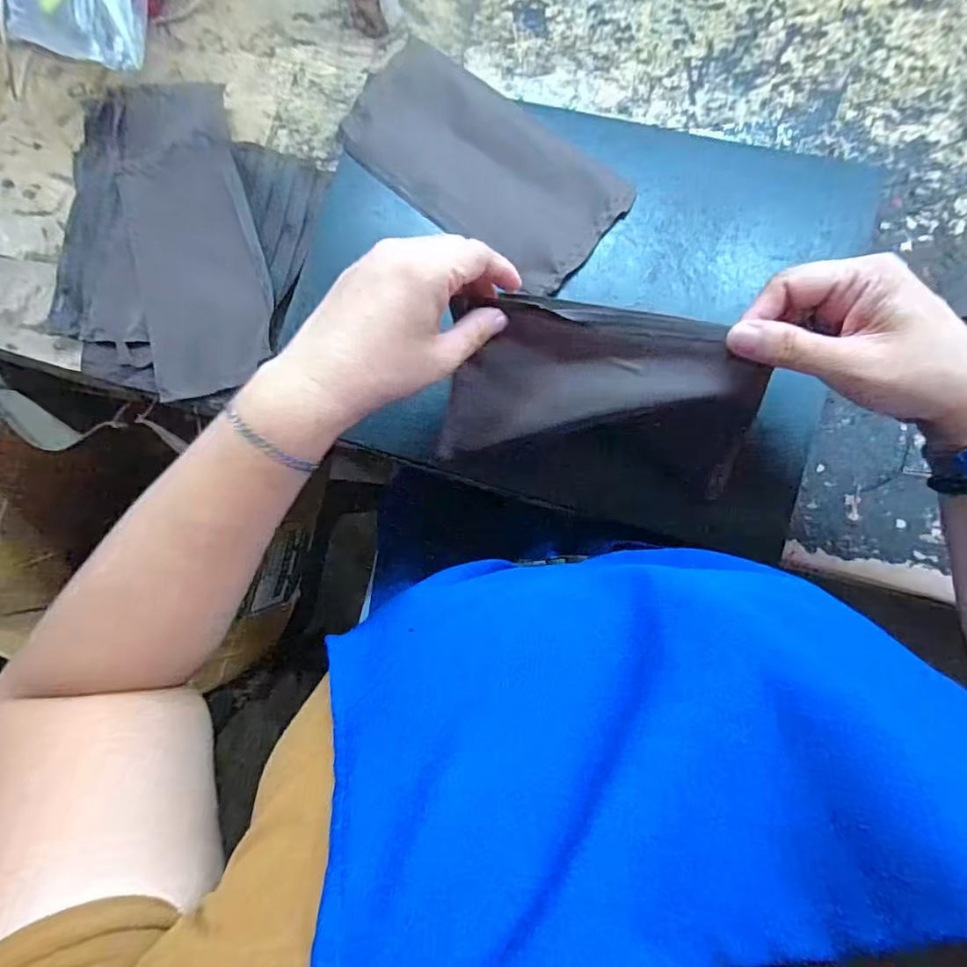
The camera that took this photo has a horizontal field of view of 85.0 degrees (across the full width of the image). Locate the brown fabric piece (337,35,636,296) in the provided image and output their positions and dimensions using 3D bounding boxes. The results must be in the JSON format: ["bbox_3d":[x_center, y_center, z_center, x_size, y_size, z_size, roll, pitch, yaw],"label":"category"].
[{"bbox_3d":[-0.006,-0.252,0.414,0.231,0.008,0.108,41,93,8],"label":"brown fabric piece"}]

